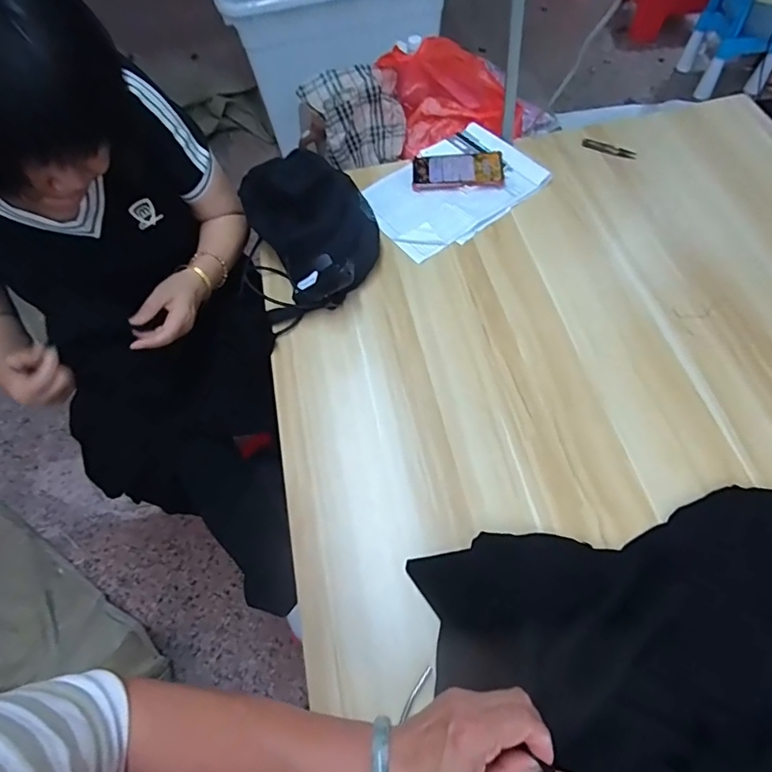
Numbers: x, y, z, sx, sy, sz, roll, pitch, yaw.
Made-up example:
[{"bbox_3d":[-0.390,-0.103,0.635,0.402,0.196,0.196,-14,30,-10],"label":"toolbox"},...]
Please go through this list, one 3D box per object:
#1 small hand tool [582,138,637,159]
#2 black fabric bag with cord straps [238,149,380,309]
[{"bbox_3d":[0.422,-0.449,0.946,0.099,0.005,0.025,24,65,17],"label":"small hand tool"},{"bbox_3d":[-0.109,-0.253,0.807,0.183,0.149,0.248,-24,61,-9],"label":"black fabric bag with cord straps"}]

